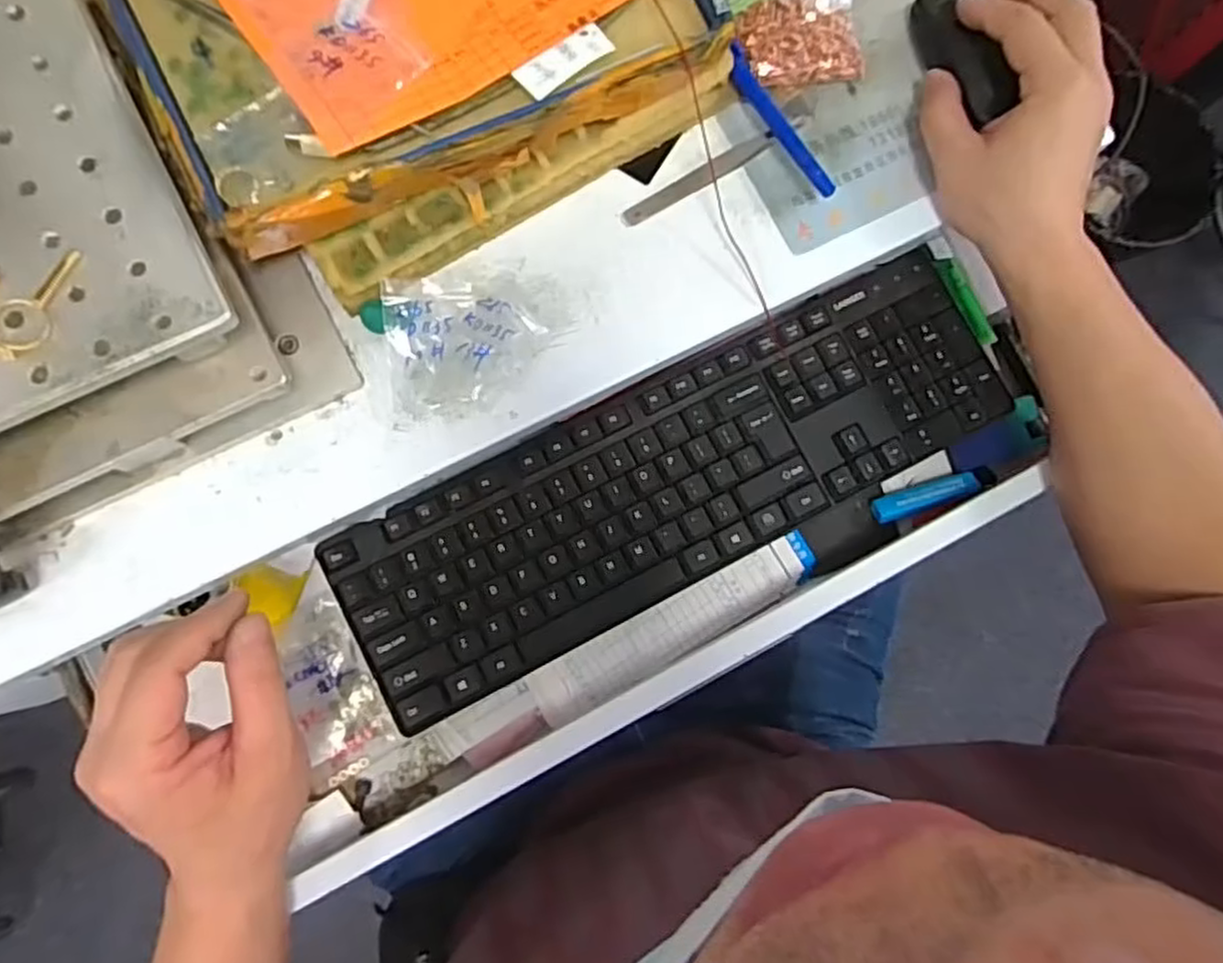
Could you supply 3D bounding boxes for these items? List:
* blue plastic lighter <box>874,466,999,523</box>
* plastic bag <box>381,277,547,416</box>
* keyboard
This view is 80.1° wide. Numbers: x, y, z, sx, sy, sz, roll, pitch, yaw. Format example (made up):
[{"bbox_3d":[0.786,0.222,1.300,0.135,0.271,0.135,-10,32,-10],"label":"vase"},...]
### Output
[{"bbox_3d":[0.208,0.009,0.471,0.080,0.016,0.017,-17,83,-7],"label":"blue plastic lighter"},{"bbox_3d":[-0.078,-0.076,0.387,0.078,0.016,0.072,-9,82,-6],"label":"plastic bag"},{"bbox_3d":[0.044,-0.004,0.447,0.419,0.017,0.118,-27,85,-8],"label":"keyboard"}]

